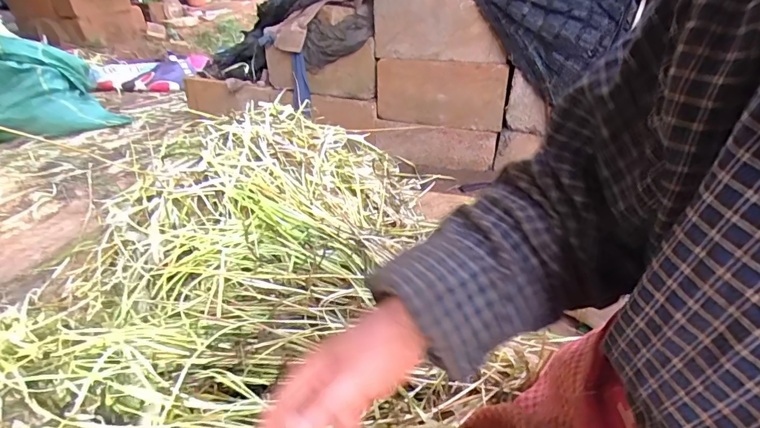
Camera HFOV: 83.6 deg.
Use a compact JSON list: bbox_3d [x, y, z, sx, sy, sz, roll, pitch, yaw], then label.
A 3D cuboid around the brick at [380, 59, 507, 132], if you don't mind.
[{"bbox_3d":[0.167,-0.348,1.233,0.376,0.172,0.060,9,35,17],"label":"brick"}]

